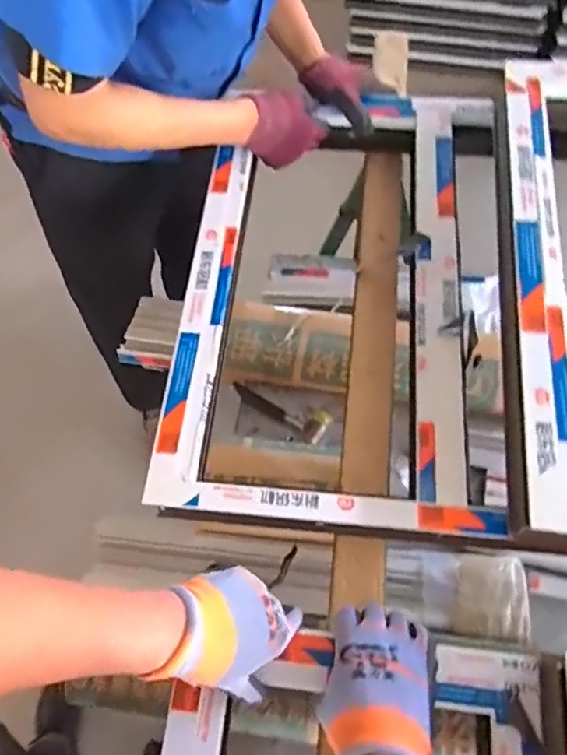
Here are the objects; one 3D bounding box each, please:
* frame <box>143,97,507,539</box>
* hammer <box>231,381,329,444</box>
[{"bbox_3d":[0.079,-0.126,0.722,0.376,0.060,0.640,5,64,6],"label":"frame"},{"bbox_3d":[-0.002,0.043,0.902,0.165,0.031,0.057,35,70,19],"label":"hammer"}]

